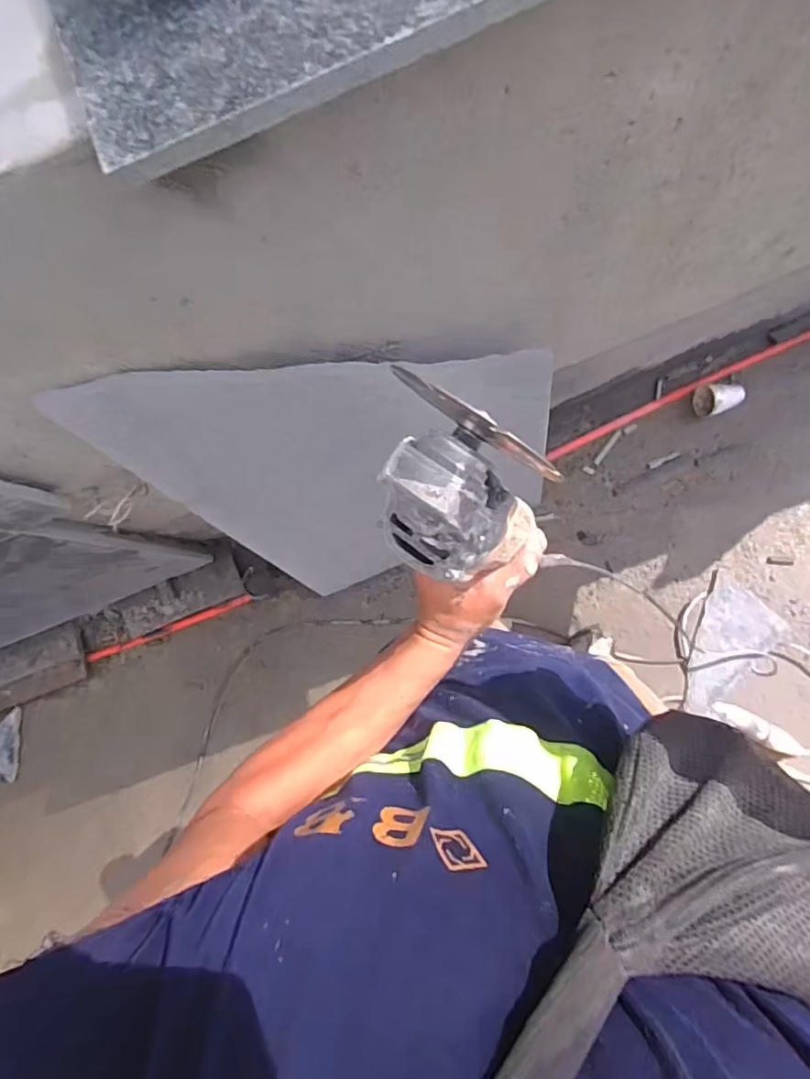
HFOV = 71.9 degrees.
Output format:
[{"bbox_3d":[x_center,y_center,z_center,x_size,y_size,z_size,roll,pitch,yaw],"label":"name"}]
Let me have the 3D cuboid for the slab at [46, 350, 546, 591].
[{"bbox_3d":[-0.040,-0.132,0.943,0.586,0.796,0.047,-21,68,5],"label":"slab"}]

